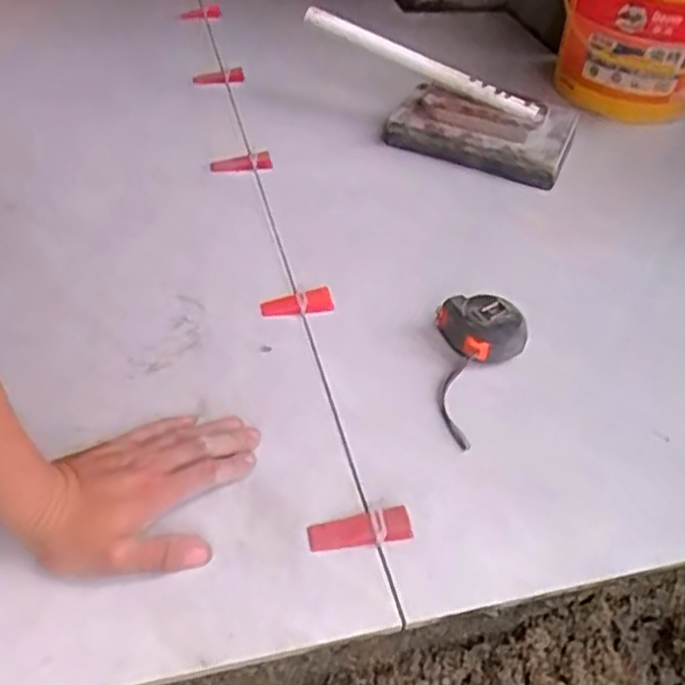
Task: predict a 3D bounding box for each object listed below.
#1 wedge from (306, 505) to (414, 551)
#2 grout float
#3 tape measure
[{"bbox_3d":[0.012,0.136,0.520,0.073,0.014,0.024,-6,45,-12],"label":"wedge"},{"bbox_3d":[0.174,-0.270,0.917,0.223,0.079,0.101,19,44,14],"label":"grout float"},{"bbox_3d":[0.125,0.019,0.628,0.076,0.041,0.153,4,42,-1],"label":"tape measure"}]

